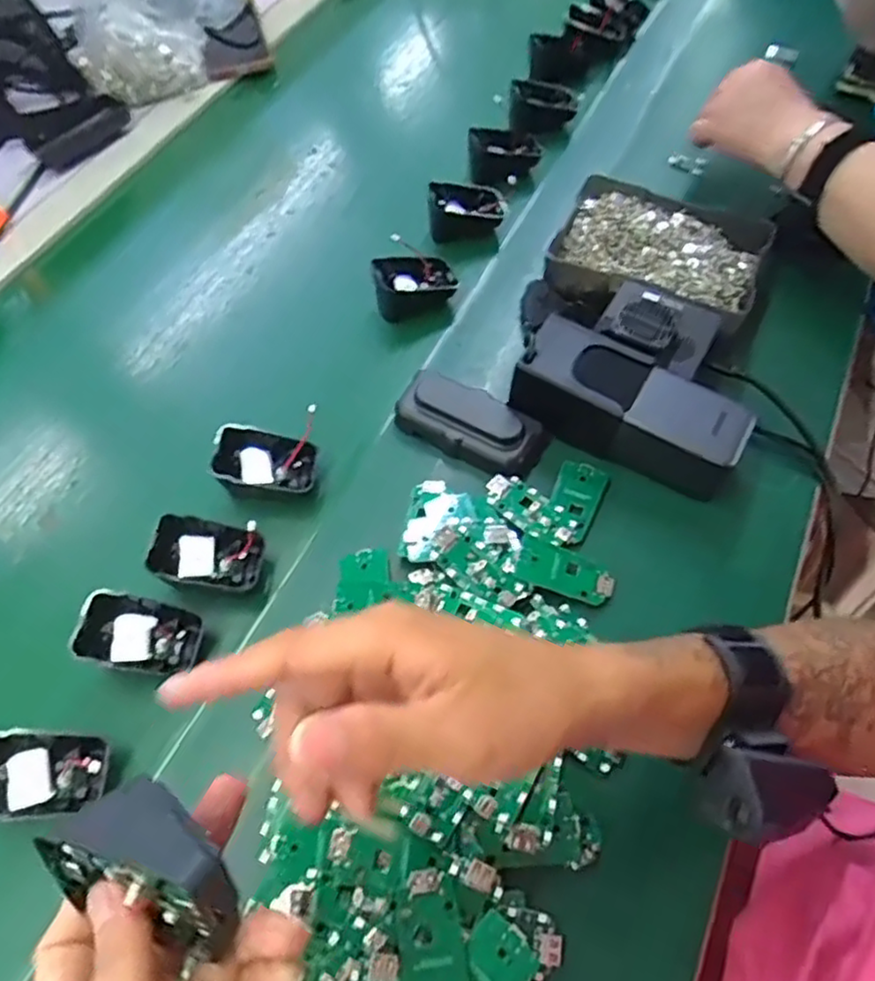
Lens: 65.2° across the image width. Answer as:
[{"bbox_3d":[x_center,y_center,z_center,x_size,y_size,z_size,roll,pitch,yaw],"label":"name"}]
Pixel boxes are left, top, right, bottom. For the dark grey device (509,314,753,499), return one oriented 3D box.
[{"bbox_3d":[0.132,-0.057,0.474,0.152,0.058,0.055,27,60,16],"label":"dark grey device"}]

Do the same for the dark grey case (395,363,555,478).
[{"bbox_3d":[0.025,-0.051,0.493,0.108,0.024,0.054,31,61,18],"label":"dark grey case"}]

